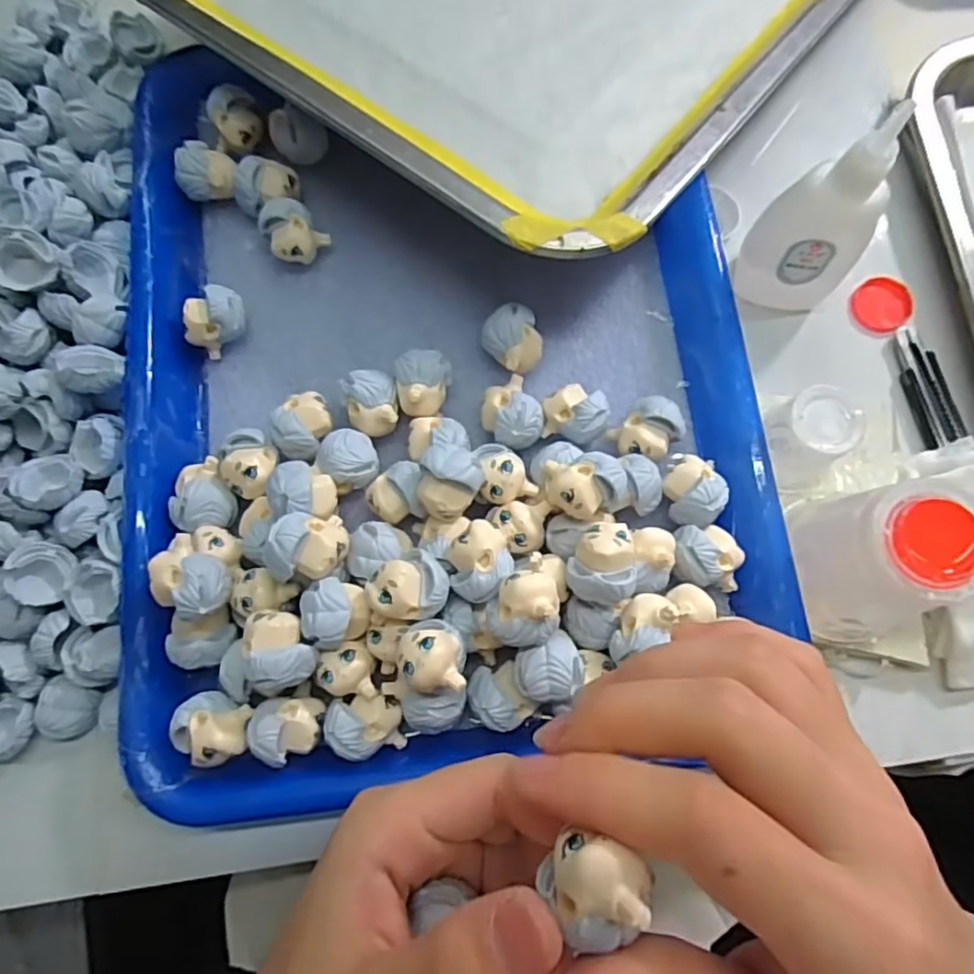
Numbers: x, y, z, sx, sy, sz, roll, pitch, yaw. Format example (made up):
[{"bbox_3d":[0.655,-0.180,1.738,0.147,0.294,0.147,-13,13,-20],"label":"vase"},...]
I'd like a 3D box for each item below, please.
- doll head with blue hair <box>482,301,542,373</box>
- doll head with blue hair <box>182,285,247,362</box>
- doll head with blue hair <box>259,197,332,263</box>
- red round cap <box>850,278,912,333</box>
[{"bbox_3d":[0.012,-0.061,0.267,0.025,0.022,0.023,0,79,1],"label":"doll head with blue hair"},{"bbox_3d":[-0.116,-0.071,0.271,0.027,0.023,0.019,-38,80,-6],"label":"doll head with blue hair"},{"bbox_3d":[-0.086,-0.112,0.279,0.022,0.023,0.023,0,79,1],"label":"doll head with blue hair"},{"bbox_3d":[0.182,-0.084,0.287,0.026,0.004,0.026,0,79,1],"label":"red round cap"}]

